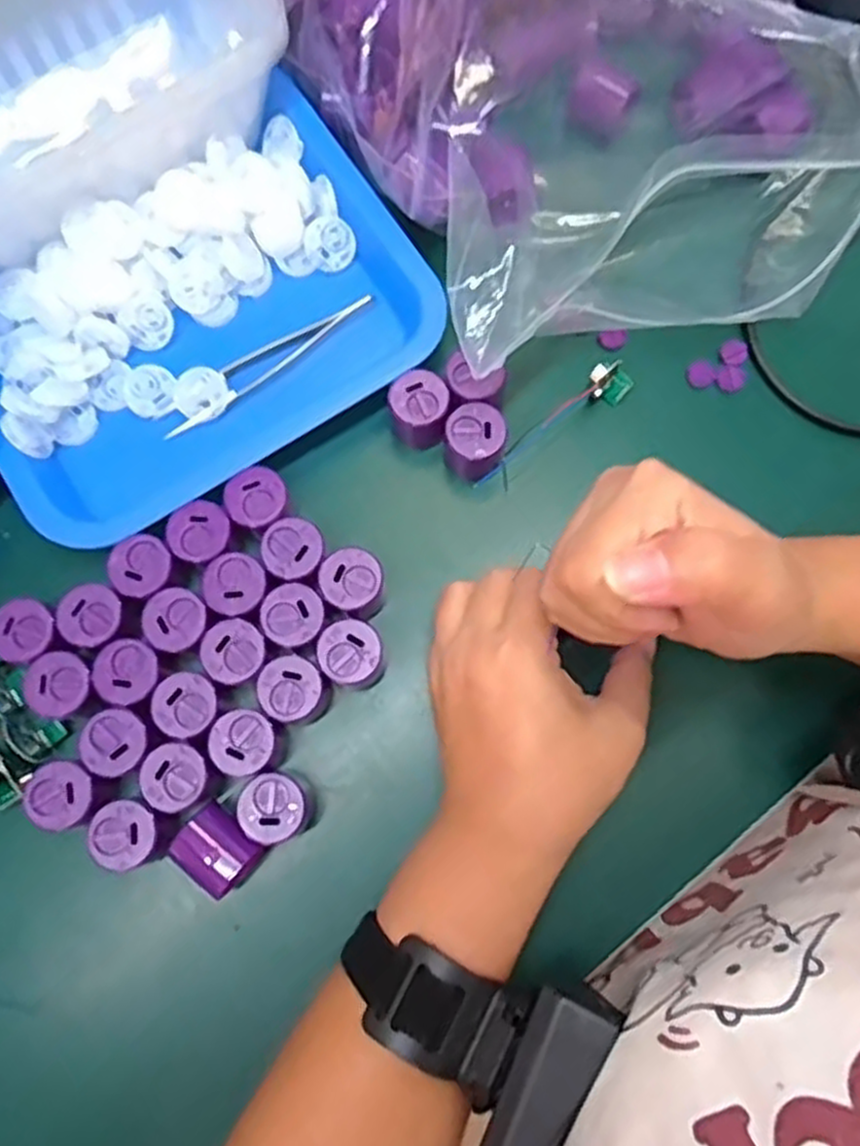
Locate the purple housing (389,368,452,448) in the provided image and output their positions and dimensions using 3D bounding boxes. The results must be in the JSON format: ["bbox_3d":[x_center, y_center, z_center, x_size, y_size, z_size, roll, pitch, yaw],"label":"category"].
[{"bbox_3d":[-0.004,-0.078,0.381,0.028,0.032,0.031,6,78,2],"label":"purple housing"}]

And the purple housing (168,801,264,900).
[{"bbox_3d":[-0.091,0.119,0.337,0.033,0.027,0.026,40,81,8],"label":"purple housing"}]

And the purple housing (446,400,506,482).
[{"bbox_3d":[0.022,-0.063,0.377,0.026,0.032,0.029,-1,77,0],"label":"purple housing"}]

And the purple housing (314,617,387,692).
[{"bbox_3d":[-0.035,0.038,0.354,0.027,0.034,0.028,0,77,0],"label":"purple housing"}]

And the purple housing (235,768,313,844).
[{"bbox_3d":[-0.066,0.102,0.337,0.029,0.032,0.025,44,81,9],"label":"purple housing"}]

